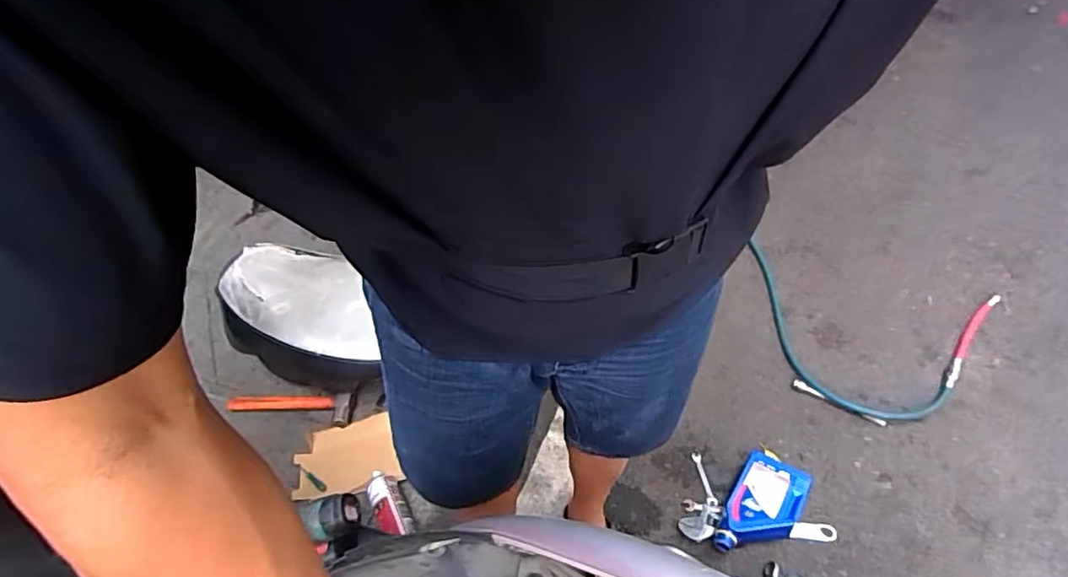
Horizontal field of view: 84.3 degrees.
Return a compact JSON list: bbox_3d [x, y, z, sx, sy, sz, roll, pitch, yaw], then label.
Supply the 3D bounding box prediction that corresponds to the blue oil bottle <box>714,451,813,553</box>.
[{"bbox_3d":[0.452,0.434,1.168,0.126,0.055,0.235,25,53,26],"label":"blue oil bottle"}]

